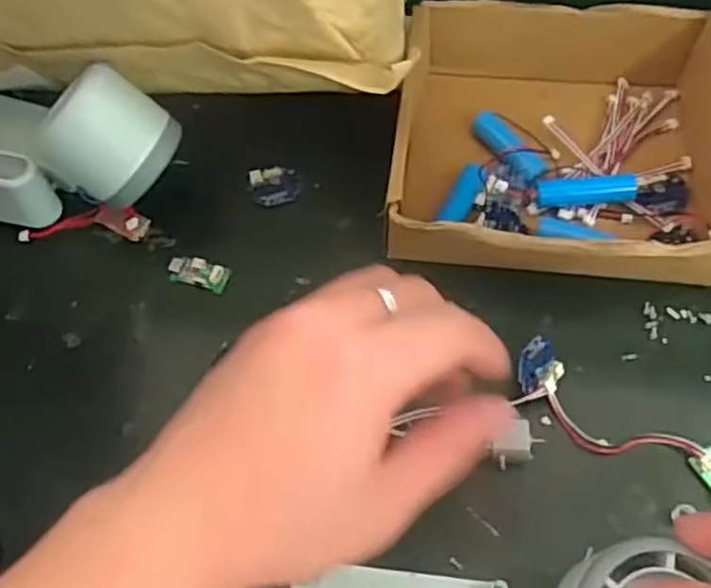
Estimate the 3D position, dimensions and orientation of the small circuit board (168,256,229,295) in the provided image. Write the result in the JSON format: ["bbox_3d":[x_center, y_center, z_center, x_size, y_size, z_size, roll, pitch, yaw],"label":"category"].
[{"bbox_3d":[-0.083,-0.011,0.370,0.034,0.005,0.016,18,63,14],"label":"small circuit board"}]

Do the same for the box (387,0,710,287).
[{"bbox_3d":[0.104,-0.078,0.362,0.159,0.056,0.158,4,60,6],"label":"box"}]

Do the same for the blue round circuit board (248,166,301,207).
[{"bbox_3d":[-0.045,-0.062,0.391,0.027,0.004,0.025,-2,60,3],"label":"blue round circuit board"}]

